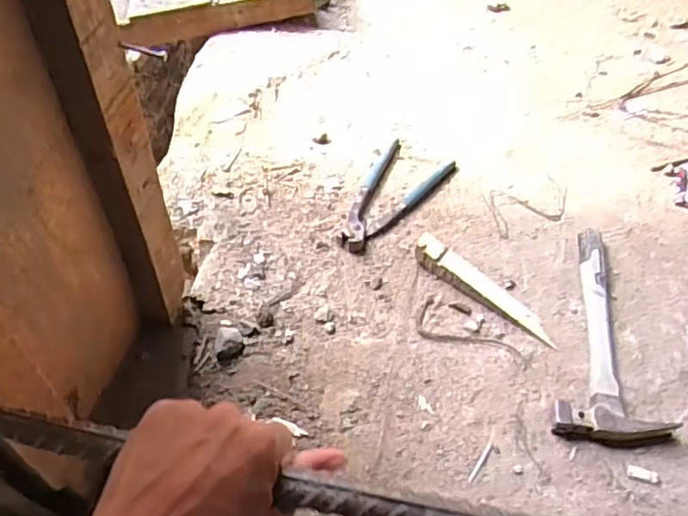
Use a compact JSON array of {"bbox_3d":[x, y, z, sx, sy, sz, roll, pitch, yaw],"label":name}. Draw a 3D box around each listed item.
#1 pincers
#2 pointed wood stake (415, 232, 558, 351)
[{"bbox_3d":[0.062,-0.088,0.843,0.099,0.016,0.214,27,54,19],"label":"pincers"},{"bbox_3d":[0.172,0.037,0.740,0.198,0.025,0.038,38,60,13],"label":"pointed wood stake"}]

